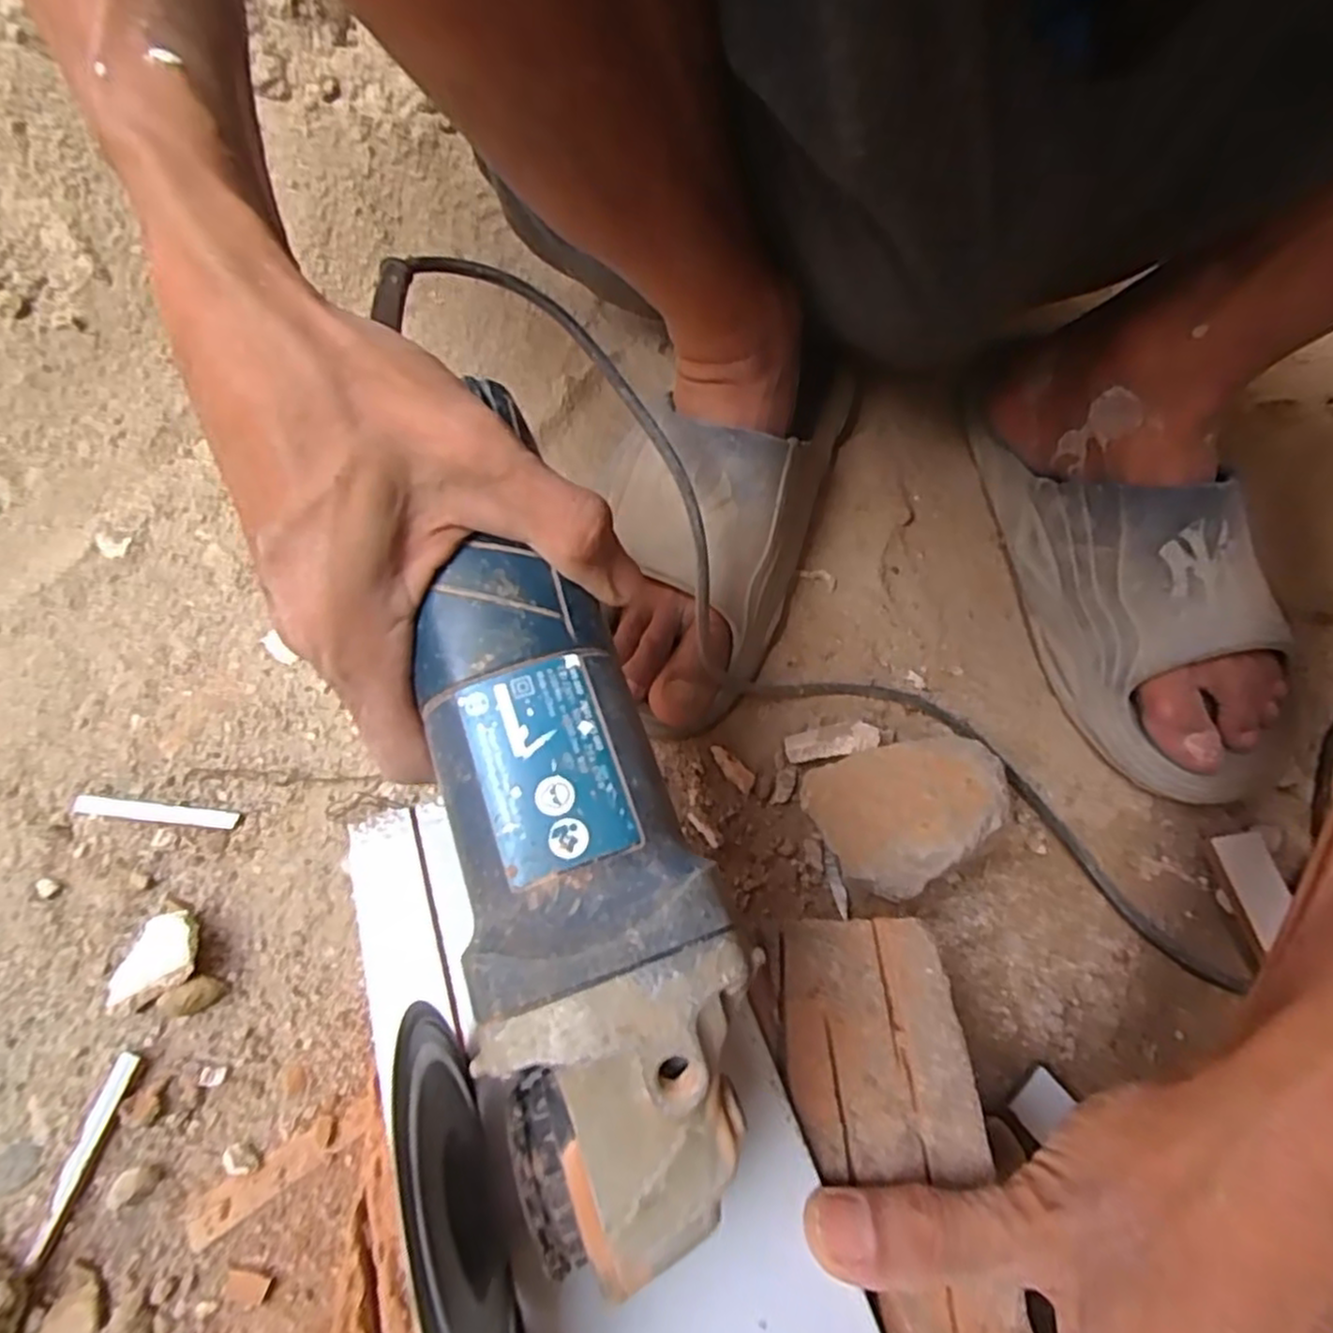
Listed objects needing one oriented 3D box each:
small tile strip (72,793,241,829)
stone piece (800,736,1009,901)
[{"bbox_3d":[-0.239,0.068,0.349,0.068,0.004,0.008,10,55,-12],"label":"small tile strip"},{"bbox_3d":[0.109,0.068,0.346,0.072,0.063,0.069,1,56,-2],"label":"stone piece"}]

